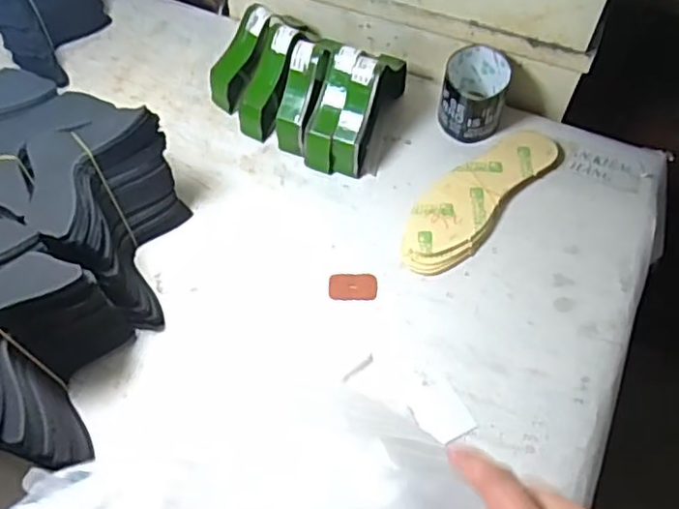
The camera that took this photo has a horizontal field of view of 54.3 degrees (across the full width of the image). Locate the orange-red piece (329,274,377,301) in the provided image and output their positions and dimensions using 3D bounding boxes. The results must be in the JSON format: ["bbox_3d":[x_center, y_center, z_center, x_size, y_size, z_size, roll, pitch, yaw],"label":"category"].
[{"bbox_3d":[0.014,0.033,0.682,0.050,0.007,0.032,5,57,2],"label":"orange-red piece"}]

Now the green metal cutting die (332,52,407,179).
[{"bbox_3d":[0.029,-0.178,0.756,0.055,0.115,0.156,20,59,11],"label":"green metal cutting die"}]

